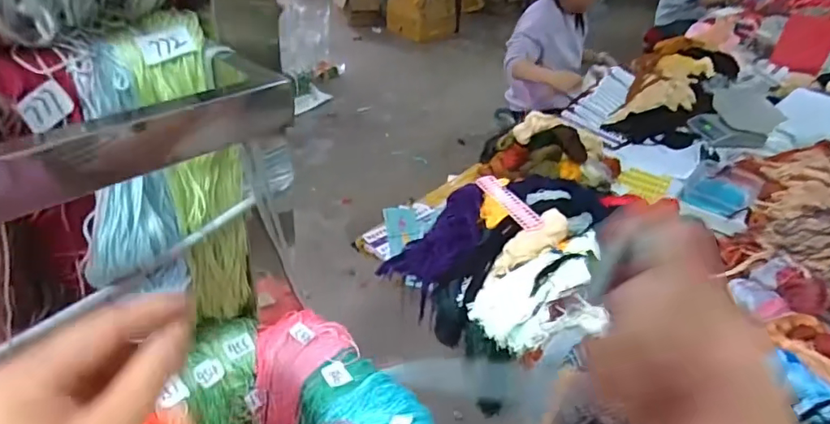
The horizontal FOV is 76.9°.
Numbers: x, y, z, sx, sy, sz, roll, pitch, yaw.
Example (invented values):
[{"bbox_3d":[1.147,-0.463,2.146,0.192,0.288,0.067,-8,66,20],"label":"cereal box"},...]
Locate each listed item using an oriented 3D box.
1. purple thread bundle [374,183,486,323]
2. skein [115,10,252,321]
[{"bbox_3d":[0.077,0.066,1.364,0.188,0.098,0.374,22,52,22],"label":"purple thread bundle"},{"bbox_3d":[-0.172,-0.008,0.416,0.067,0.273,0.040,-16,40,-29],"label":"skein"}]

